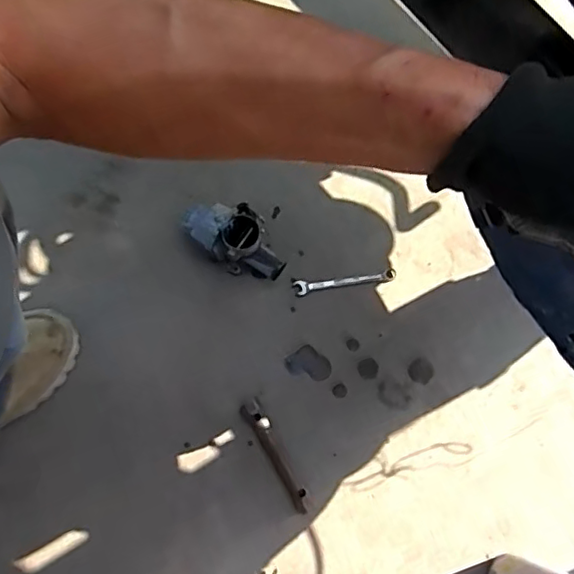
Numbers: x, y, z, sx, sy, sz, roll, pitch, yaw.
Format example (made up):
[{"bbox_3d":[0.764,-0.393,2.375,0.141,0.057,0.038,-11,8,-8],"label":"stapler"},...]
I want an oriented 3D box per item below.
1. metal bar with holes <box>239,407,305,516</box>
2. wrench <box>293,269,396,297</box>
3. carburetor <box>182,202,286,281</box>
[{"bbox_3d":[-0.012,0.196,0.681,0.021,0.026,0.136,-30,78,-9],"label":"metal bar with holes"},{"bbox_3d":[0.075,-0.006,0.757,0.130,0.004,0.020,-7,75,-4],"label":"wrench"},{"bbox_3d":[-0.062,-0.057,0.723,0.130,0.076,0.073,44,78,7],"label":"carburetor"}]

